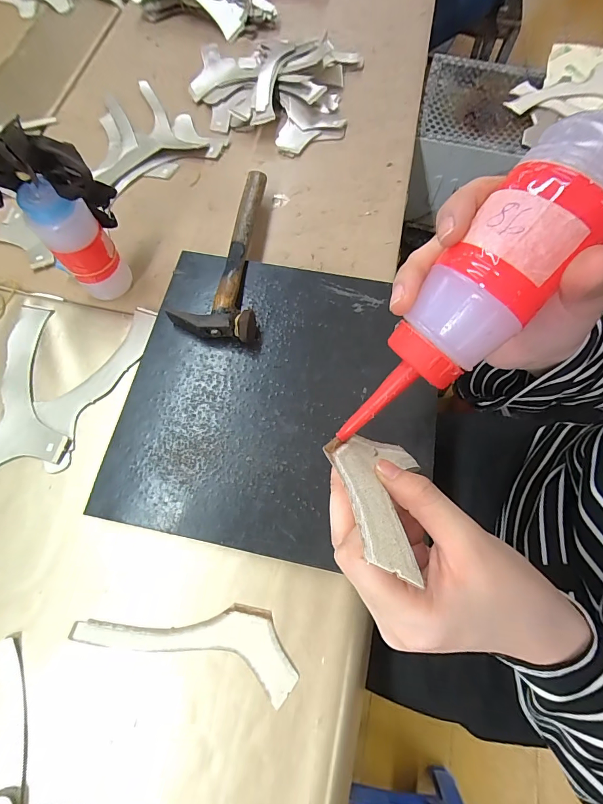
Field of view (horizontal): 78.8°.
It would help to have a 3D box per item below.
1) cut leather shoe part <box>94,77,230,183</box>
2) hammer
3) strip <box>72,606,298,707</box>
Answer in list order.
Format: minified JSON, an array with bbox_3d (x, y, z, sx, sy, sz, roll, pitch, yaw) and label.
[{"bbox_3d":[-0.224,-0.394,0.525,0.177,0.010,0.181,-25,72,-10],"label":"cut leather shoe part"},{"bbox_3d":[-0.082,-0.176,0.412,0.082,0.032,0.235,4,70,0],"label":"hammer"},{"bbox_3d":[-0.094,0.194,0.311,0.186,0.004,0.060,15,70,4],"label":"strip"}]

